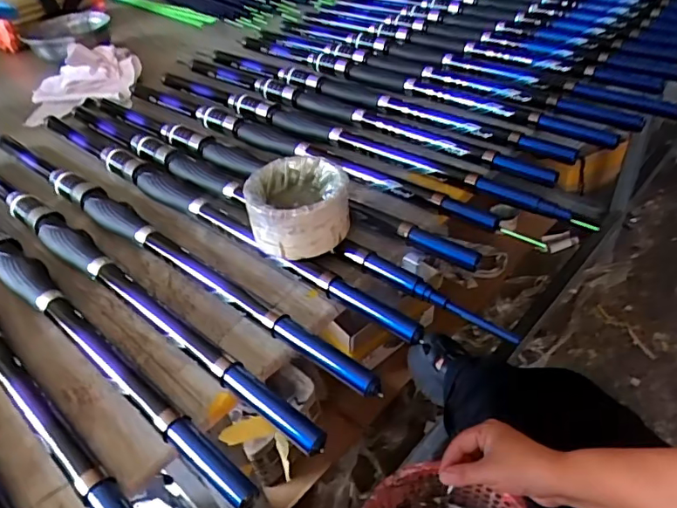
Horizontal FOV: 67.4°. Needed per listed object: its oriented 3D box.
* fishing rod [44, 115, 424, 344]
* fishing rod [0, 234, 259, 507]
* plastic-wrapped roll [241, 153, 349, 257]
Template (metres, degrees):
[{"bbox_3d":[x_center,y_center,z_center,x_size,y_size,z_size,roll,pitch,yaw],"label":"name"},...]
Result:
[{"bbox_3d":[-0.158,-0.059,0.513,0.585,0.023,0.033,27,52,33],"label":"fishing rod"},{"bbox_3d":[-0.258,0.027,0.429,0.558,0.022,0.030,29,53,34],"label":"fishing rod"},{"bbox_3d":[-0.033,-0.037,0.421,0.078,0.055,0.080,-13,42,-7],"label":"plastic-wrapped roll"}]

